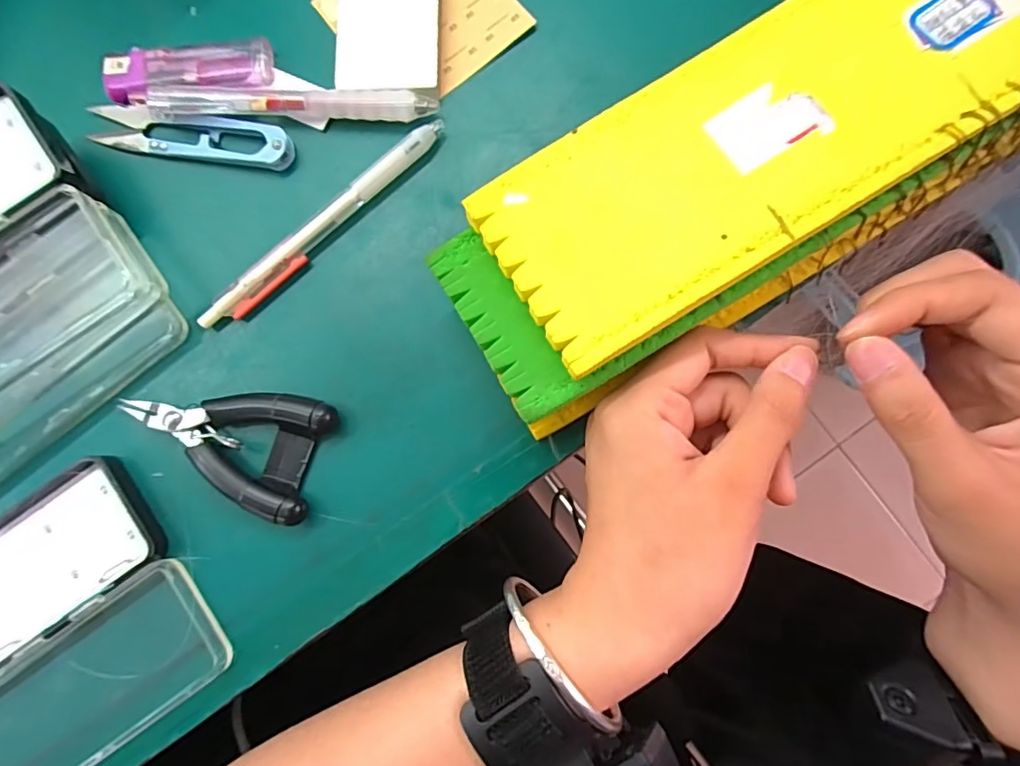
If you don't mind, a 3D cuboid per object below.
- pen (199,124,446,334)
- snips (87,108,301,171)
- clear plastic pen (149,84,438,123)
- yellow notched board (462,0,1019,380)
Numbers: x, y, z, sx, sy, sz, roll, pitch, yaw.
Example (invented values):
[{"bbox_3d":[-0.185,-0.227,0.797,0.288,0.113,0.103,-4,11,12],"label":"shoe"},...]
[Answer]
[{"bbox_3d":[-0.086,-0.074,0.245,0.139,0.012,0.013,-43,85,-3],"label":"pen"},{"bbox_3d":[-0.155,-0.120,0.255,0.102,0.016,0.023,11,85,3],"label":"snips"},{"bbox_3d":[-0.102,-0.131,0.249,0.134,0.014,0.016,2,85,2],"label":"clear plastic pen"},{"bbox_3d":[0.146,-0.123,0.193,0.334,0.011,0.080,-32,84,-1],"label":"yellow notched board"}]

